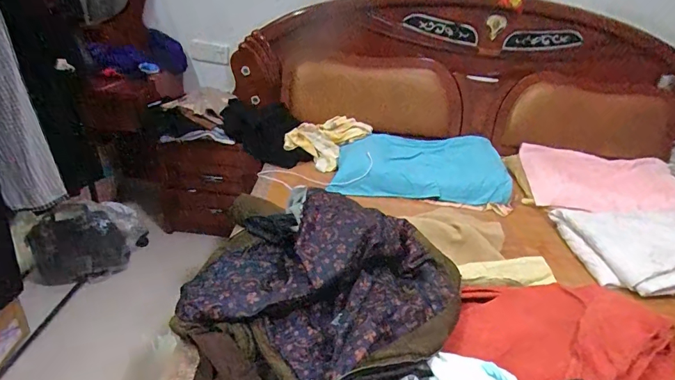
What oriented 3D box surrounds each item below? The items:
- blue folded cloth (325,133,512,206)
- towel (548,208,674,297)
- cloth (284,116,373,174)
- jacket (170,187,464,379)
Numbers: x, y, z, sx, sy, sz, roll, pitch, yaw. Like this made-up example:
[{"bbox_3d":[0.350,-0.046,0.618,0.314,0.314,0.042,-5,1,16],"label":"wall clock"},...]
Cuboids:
[{"bbox_3d":[0.325,-0.109,1.632,0.689,0.067,0.380,3,46,-2],"label":"blue folded cloth"},{"bbox_3d":[1.010,0.177,1.268,0.523,0.127,0.408,6,27,2],"label":"towel"},{"bbox_3d":[-0.042,-0.221,1.753,0.278,0.079,0.313,28,63,16],"label":"cloth"},{"bbox_3d":[-0.085,0.205,0.843,0.586,0.191,0.600,20,30,27],"label":"jacket"}]

